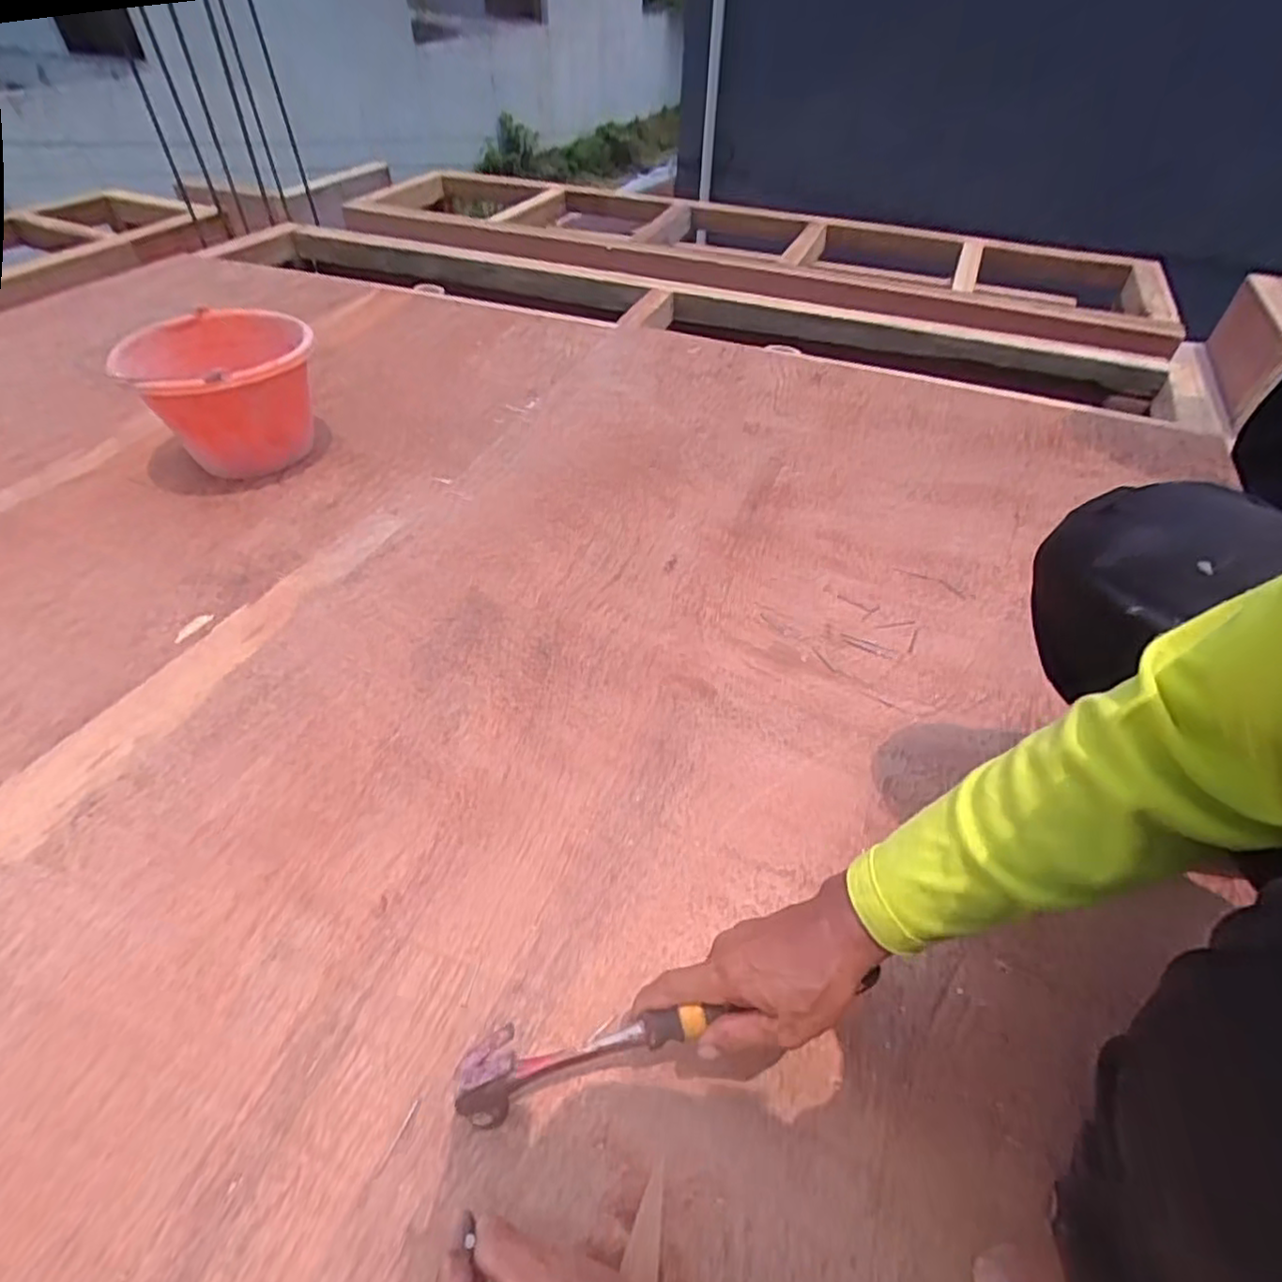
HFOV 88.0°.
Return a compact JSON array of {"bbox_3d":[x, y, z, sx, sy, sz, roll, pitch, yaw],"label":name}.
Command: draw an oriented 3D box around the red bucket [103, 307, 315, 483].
[{"bbox_3d":[-0.559,-0.330,0.923,0.212,0.169,0.212,-15,49,-15],"label":"red bucket"}]

